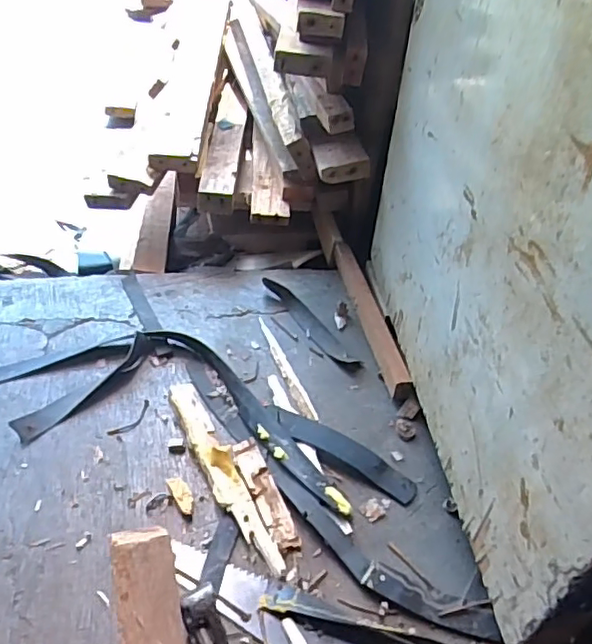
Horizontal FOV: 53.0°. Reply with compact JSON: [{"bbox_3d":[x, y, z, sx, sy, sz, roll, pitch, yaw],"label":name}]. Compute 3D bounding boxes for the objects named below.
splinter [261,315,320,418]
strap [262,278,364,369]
[{"bbox_3d":[-0.016,0.063,0.851,0.020,0.008,0.199,-13,50,-19],"label":"splinter"},{"bbox_3d":[0.019,0.001,0.911,0.030,0.019,0.212,-28,56,-29],"label":"strap"}]

